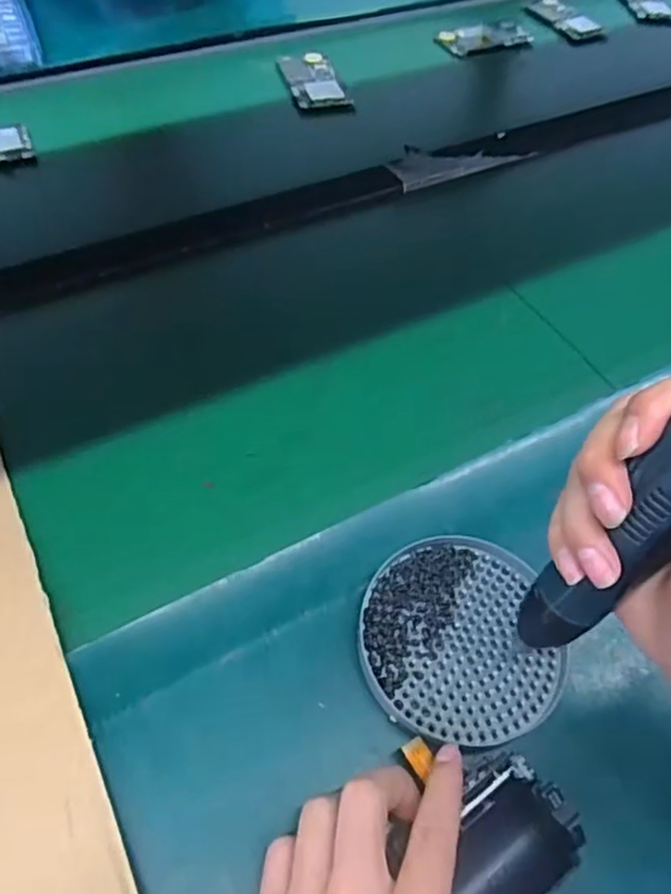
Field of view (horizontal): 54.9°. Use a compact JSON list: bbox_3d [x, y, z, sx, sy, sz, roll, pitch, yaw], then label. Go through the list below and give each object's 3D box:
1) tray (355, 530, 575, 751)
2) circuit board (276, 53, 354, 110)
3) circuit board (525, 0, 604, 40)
[{"bbox_3d":[0.068,0.108,0.368,0.109,0.012,0.113,2,53,-3],"label":"tray"},{"bbox_3d":[-0.027,-0.432,0.758,0.064,0.007,0.111,-13,55,-14],"label":"circuit board"},{"bbox_3d":[0.324,-0.605,0.919,0.069,0.015,0.111,-31,62,-25],"label":"circuit board"}]

